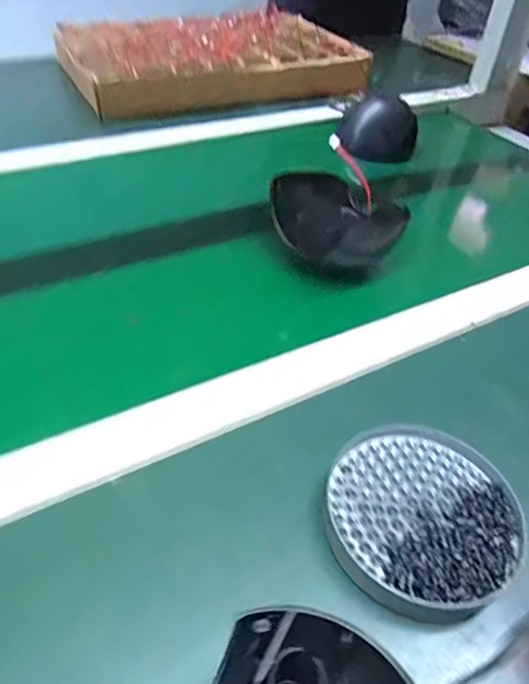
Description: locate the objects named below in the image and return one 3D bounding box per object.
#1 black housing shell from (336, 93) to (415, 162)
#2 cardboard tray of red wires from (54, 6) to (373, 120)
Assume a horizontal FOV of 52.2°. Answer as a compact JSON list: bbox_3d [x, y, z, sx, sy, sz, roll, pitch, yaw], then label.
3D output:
[{"bbox_3d":[0.162,-0.302,0.757,0.101,0.087,0.058,16,45,11],"label":"black housing shell"},{"bbox_3d":[-0.074,-0.466,0.871,0.447,0.046,0.304,-15,48,-19],"label":"cardboard tray of red wires"}]

